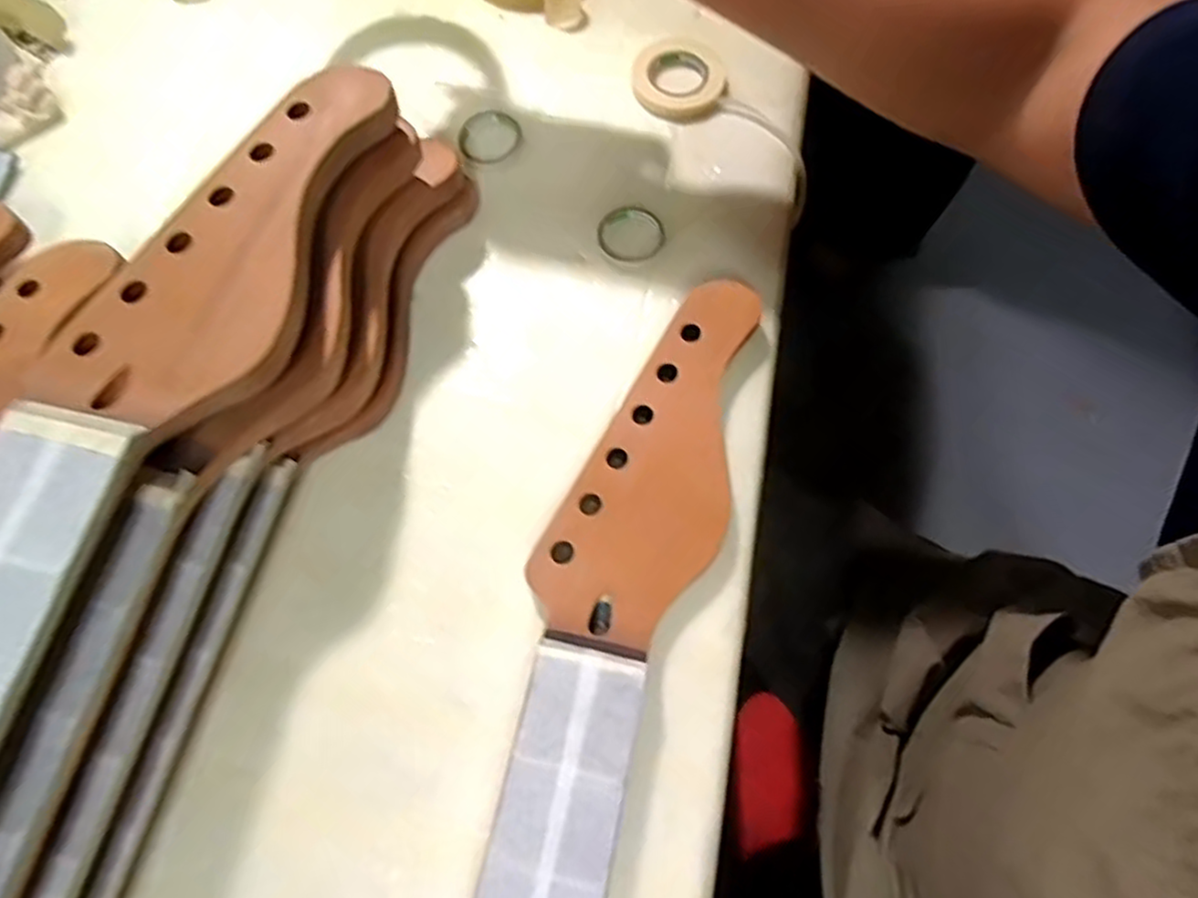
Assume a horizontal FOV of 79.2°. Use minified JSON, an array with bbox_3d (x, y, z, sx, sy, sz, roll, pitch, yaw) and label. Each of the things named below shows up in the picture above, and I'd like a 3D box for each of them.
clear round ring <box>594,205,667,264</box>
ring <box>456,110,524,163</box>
[{"bbox_3d":[0.017,-0.113,0.376,0.035,0.004,0.035,1,69,-2],"label":"clear round ring"},{"bbox_3d":[-0.060,-0.173,0.399,0.033,0.004,0.037,25,71,7],"label":"ring"}]

